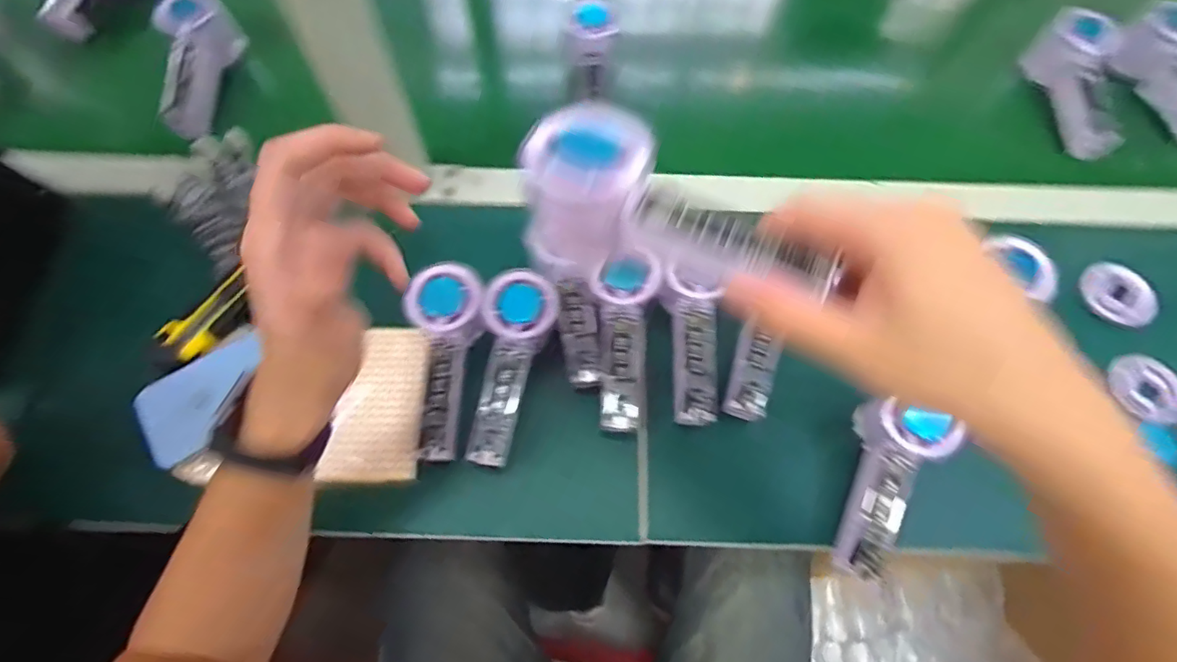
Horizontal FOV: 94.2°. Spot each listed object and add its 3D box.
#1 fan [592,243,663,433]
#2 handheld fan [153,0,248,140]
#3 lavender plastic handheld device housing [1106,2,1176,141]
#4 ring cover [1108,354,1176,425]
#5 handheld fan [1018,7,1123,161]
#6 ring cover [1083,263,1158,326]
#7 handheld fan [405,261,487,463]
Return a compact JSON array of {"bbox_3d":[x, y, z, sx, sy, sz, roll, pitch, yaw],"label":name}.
[{"bbox_3d":[0.028,0.005,0.434,0.048,0.032,0.143,4,86,0],"label":"fan"},{"bbox_3d":[-0.404,-0.275,0.562,0.062,0.049,0.156,2,83,-1],"label":"handheld fan"},{"bbox_3d":[0.597,-0.260,0.568,0.044,0.066,0.154,-17,85,-9],"label":"lavender plastic handheld device housing"},{"bbox_3d":[0.466,0.048,0.456,0.057,0.014,0.058,-18,69,-9],"label":"ring cover"},{"bbox_3d":[0.511,-0.252,0.572,0.059,0.056,0.159,1,79,-1],"label":"handheld fan"},{"bbox_3d":[0.470,-0.033,0.484,0.053,0.011,0.061,-28,70,-13],"label":"ring cover"},{"bbox_3d":[-0.111,0.024,0.432,0.054,0.041,0.148,1,83,-1],"label":"handheld fan"}]

